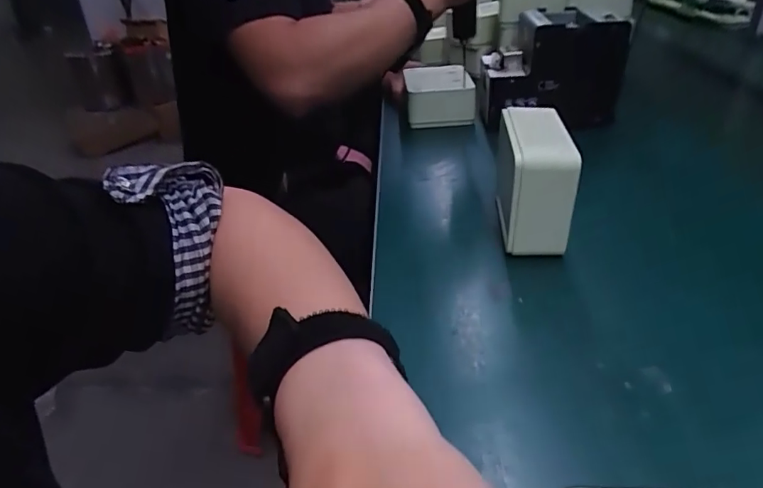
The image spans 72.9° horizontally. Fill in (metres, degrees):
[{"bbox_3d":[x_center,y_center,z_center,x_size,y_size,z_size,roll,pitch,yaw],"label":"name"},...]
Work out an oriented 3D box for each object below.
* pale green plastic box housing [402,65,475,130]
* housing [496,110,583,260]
[{"bbox_3d":[0.092,-0.244,0.850,0.114,0.063,0.148,-2,33,6],"label":"pale green plastic box housing"},{"bbox_3d":[0.151,-0.070,0.518,0.053,0.102,0.142,-2,33,7],"label":"housing"}]

